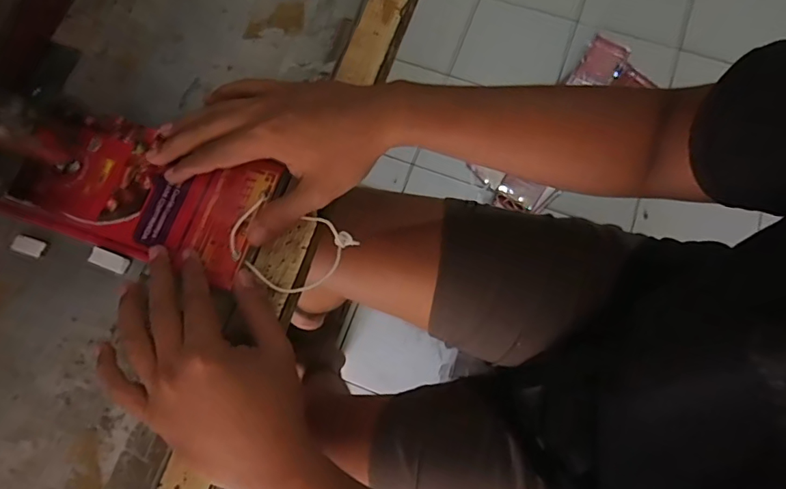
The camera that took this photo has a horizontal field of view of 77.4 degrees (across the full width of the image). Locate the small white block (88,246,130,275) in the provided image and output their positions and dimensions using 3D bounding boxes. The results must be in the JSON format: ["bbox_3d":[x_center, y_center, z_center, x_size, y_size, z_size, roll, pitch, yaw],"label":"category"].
[{"bbox_3d":[-0.216,0.012,0.374,0.027,0.009,0.013,19,76,7],"label":"small white block"}]

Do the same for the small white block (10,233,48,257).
[{"bbox_3d":[-0.279,0.000,0.375,0.024,0.004,0.013,18,76,6],"label":"small white block"}]

